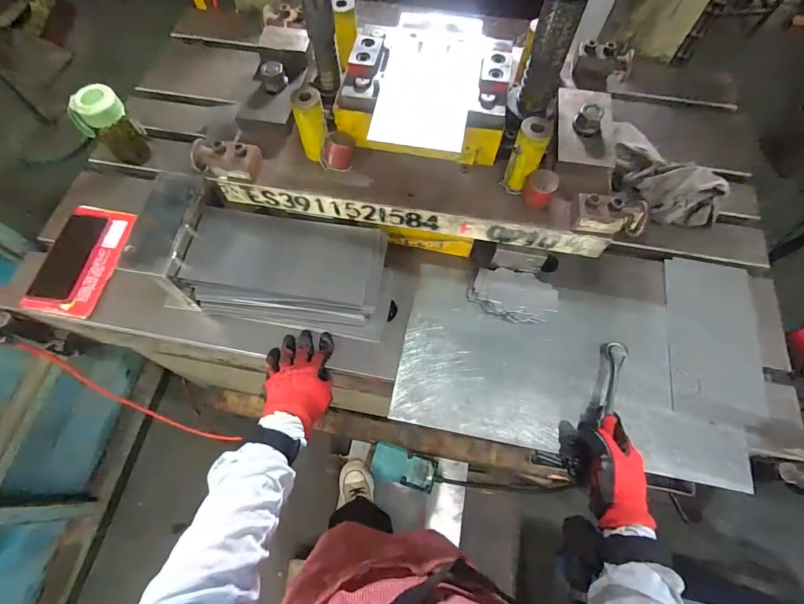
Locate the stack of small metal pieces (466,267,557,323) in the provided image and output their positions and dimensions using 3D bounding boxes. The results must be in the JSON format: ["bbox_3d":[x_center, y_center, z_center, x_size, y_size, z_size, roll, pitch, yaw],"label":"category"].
[{"bbox_3d":[0.172,-0.008,0.621,0.127,0.030,0.077,17,66,7],"label":"stack of small metal pieces"}]

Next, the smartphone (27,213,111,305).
[{"bbox_3d":[-0.545,-0.075,0.654,0.079,0.012,0.151,14,77,3],"label":"smartphone"}]

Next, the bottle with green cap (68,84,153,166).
[{"bbox_3d":[-0.509,-0.303,0.701,0.082,0.124,0.061,-41,71,-17],"label":"bottle with green cap"}]

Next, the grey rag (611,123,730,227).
[{"bbox_3d":[0.441,-0.225,0.701,0.119,0.072,0.232,-26,68,-12],"label":"grey rag"}]

